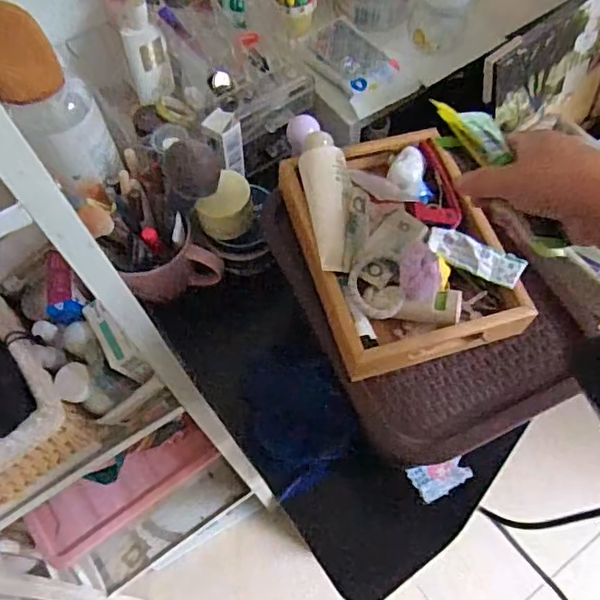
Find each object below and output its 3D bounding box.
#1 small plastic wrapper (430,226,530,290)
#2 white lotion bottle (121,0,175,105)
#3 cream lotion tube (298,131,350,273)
[{"bbox_3d":[0.141,-0.036,0.477,0.078,0.010,0.028,28,67,16],"label":"small plastic wrapper"},{"bbox_3d":[-0.162,-0.260,0.621,0.045,0.095,0.048,-16,63,-6],"label":"white lotion bottle"},{"bbox_3d":[0.023,-0.080,0.480,0.036,0.025,0.117,-6,76,0],"label":"cream lotion tube"}]

